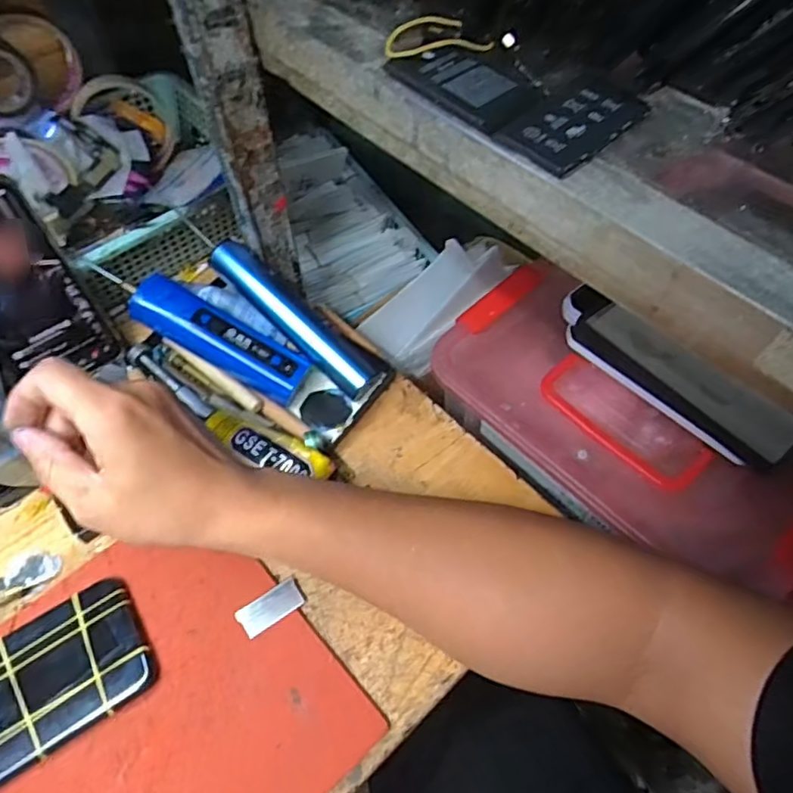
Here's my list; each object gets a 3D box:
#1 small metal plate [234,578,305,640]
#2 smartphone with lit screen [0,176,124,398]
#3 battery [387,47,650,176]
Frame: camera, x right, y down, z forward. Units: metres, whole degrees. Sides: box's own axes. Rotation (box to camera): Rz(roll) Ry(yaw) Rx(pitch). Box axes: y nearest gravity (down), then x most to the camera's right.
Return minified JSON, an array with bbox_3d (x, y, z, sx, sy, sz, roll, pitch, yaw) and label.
[{"bbox_3d":[-0.078,0.130,0.369,0.039,0.004,0.020,-31,64,-19],"label":"small metal plate"},{"bbox_3d":[-0.264,-0.070,0.415,0.083,0.142,0.010,-35,45,-21],"label":"smartphone with lit screen"},{"bbox_3d":[0.074,-0.116,0.248,0.059,0.010,0.037,-40,65,-20],"label":"battery"}]

